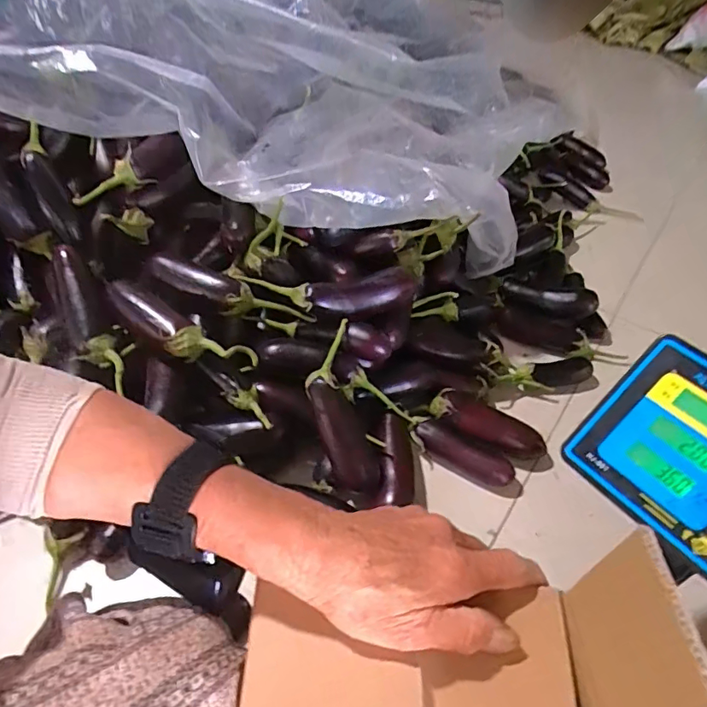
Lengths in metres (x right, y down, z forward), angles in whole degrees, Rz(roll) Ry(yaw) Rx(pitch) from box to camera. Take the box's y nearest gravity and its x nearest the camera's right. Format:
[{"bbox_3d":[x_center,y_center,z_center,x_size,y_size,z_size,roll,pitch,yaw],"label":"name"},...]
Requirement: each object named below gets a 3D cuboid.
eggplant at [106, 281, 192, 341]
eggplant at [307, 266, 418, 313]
[{"bbox_3d":[-0.290,-0.057,0.722,0.138,0.050,0.062,34,54,24],"label":"eggplant"},{"bbox_3d":[0.013,-0.093,0.771,0.173,0.051,0.053,-9,49,-12],"label":"eggplant"}]

